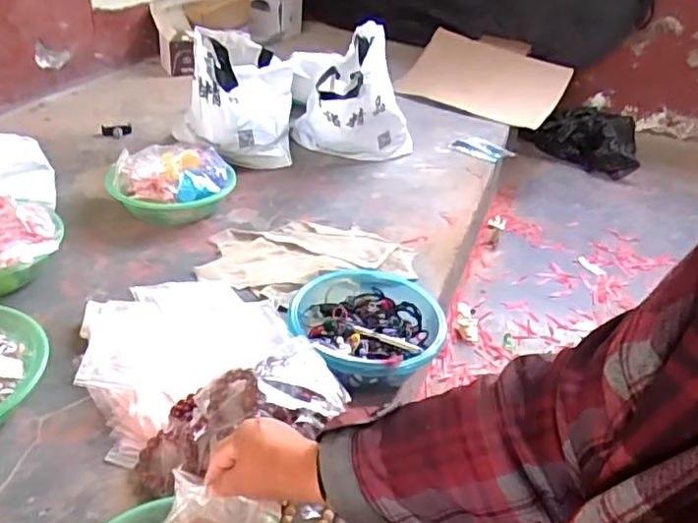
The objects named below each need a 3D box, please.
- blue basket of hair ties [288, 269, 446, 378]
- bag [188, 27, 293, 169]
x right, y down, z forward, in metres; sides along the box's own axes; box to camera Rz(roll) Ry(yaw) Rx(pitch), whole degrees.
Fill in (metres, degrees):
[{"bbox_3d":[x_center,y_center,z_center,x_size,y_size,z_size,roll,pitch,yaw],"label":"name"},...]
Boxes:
[{"bbox_3d":[0.033,0.095,0.914,0.246,0.076,0.253,-10,36,-23],"label":"blue basket of hair ties"},{"bbox_3d":[-0.256,-0.396,1.446,0.245,0.248,0.277,1,33,-7],"label":"bag"}]

